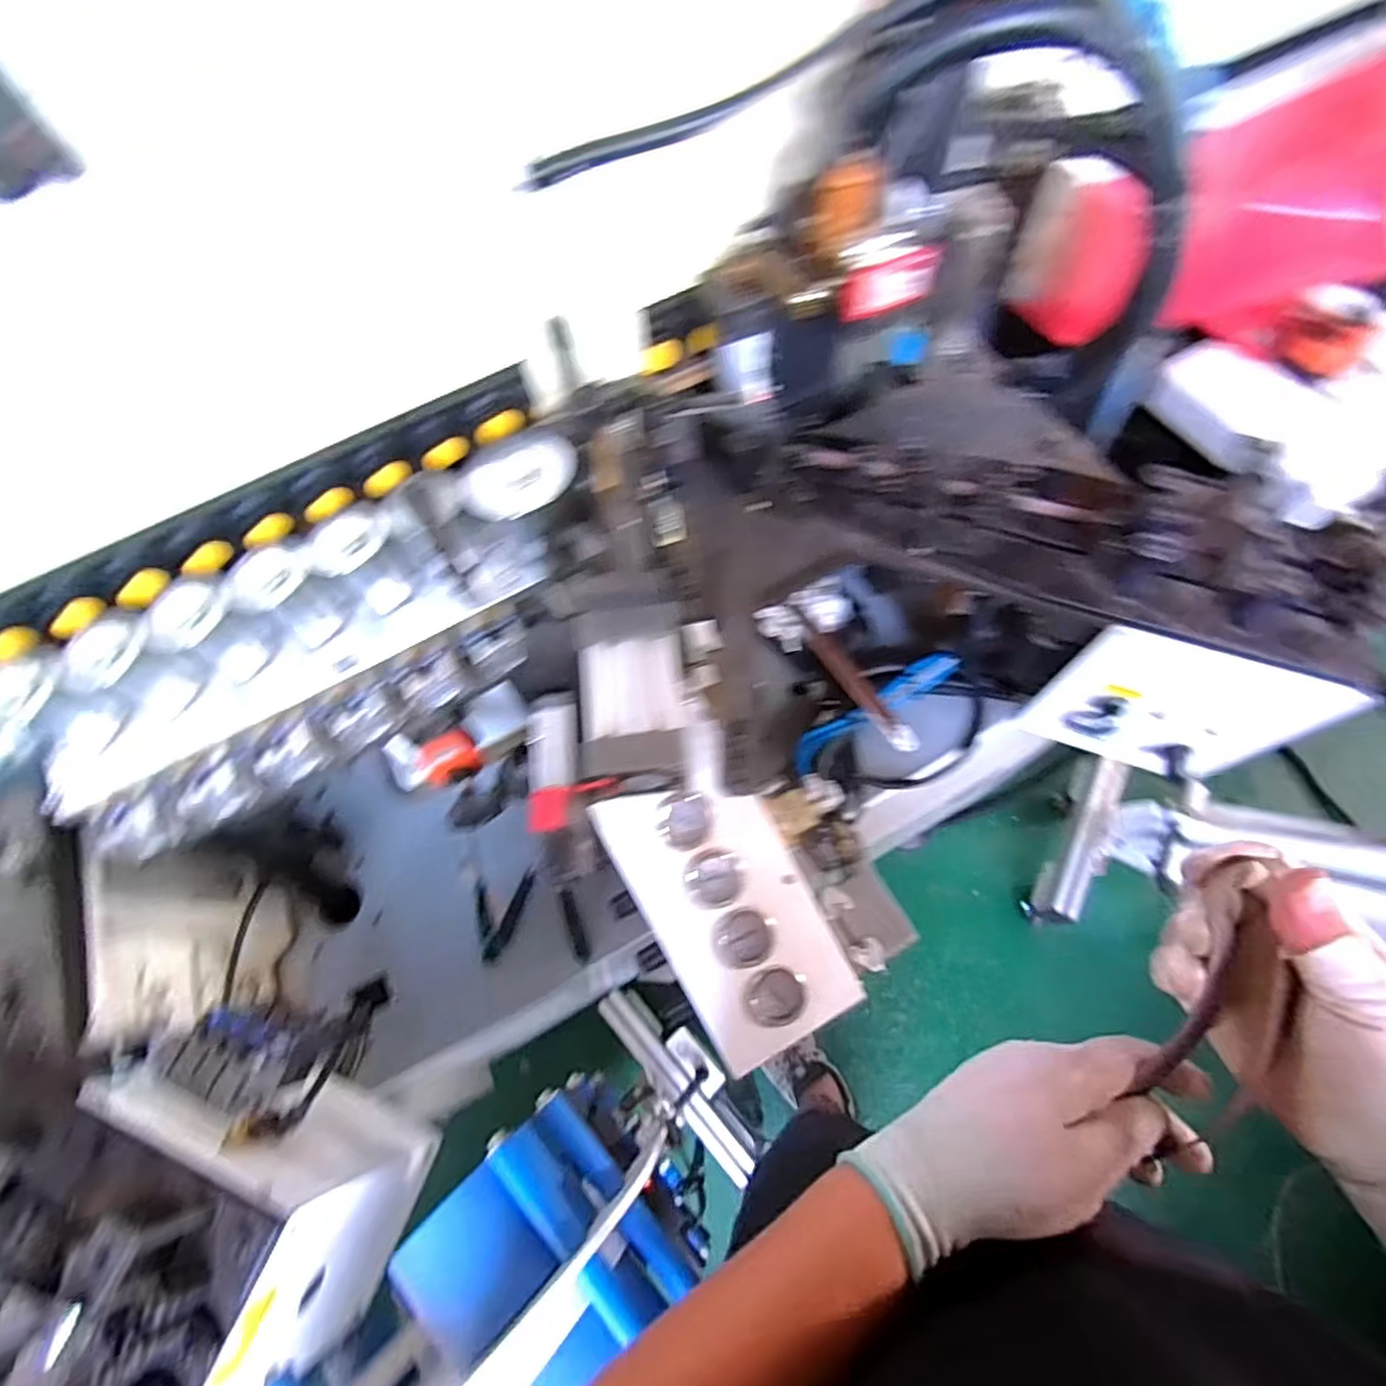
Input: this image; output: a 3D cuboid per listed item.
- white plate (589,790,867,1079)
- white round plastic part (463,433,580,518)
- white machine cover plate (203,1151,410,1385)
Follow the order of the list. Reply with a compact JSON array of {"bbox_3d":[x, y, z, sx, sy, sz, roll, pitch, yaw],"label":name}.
[{"bbox_3d":[0.039,0.212,0.660,0.157,0.013,0.283,-28,84,-10],"label":"white plate"},{"bbox_3d":[-0.165,-0.207,0.619,0.108,0.017,0.079,-37,70,-12],"label":"white round plastic part"},{"bbox_3d":[-0.287,0.459,0.518,0.013,0.221,0.146,16,69,9],"label":"white machine cover plate"}]

